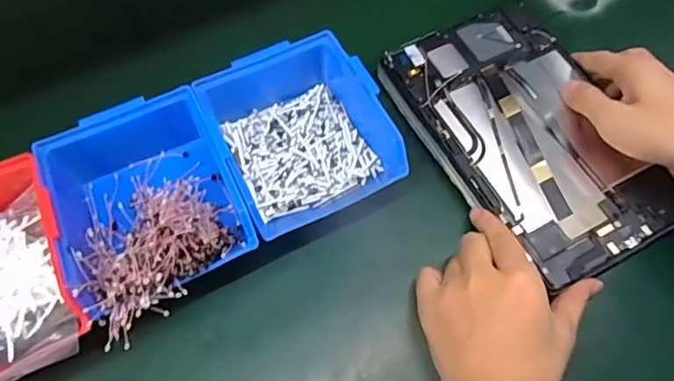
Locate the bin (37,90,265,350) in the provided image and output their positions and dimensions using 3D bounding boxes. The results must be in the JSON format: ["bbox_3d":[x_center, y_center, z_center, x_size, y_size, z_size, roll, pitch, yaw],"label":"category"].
[{"bbox_3d":[-0.137,0.011,0.381,0.120,0.060,0.157,-26,65,-12],"label":"bin"}]

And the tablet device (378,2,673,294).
[{"bbox_3d":[0.153,-0.049,0.423,0.151,0.016,0.239,-22,64,-11],"label":"tablet device"}]

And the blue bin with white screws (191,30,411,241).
[{"bbox_3d":[-0.033,-0.051,0.412,0.123,0.060,0.146,-26,65,-12],"label":"blue bin with white screws"}]

